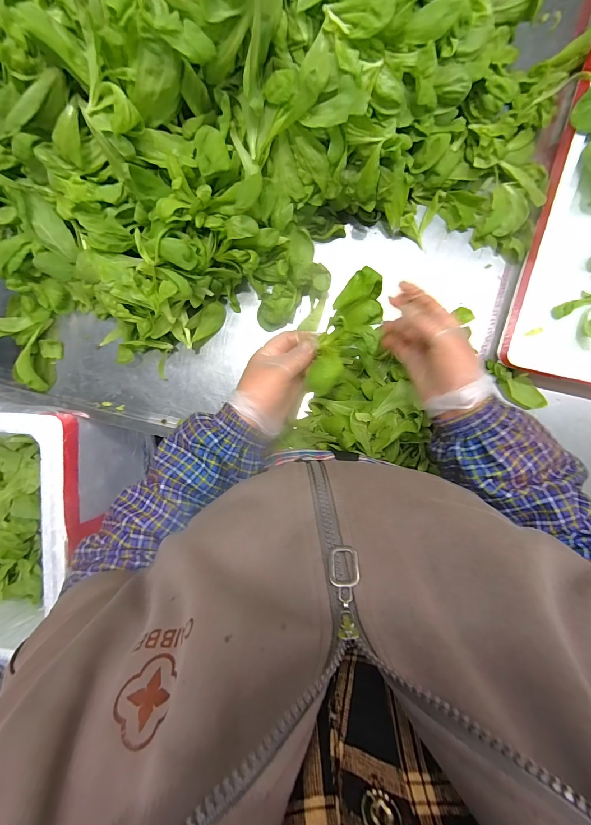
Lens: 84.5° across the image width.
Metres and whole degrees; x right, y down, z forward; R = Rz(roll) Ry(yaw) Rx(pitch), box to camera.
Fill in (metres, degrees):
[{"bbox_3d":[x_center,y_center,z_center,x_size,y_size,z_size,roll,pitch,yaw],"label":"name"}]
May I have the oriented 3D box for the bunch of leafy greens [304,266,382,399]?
[{"bbox_3d":[0.052,-0.072,0.326,0.052,0.053,0.128,27,79,2],"label":"bunch of leafy greens"}]

